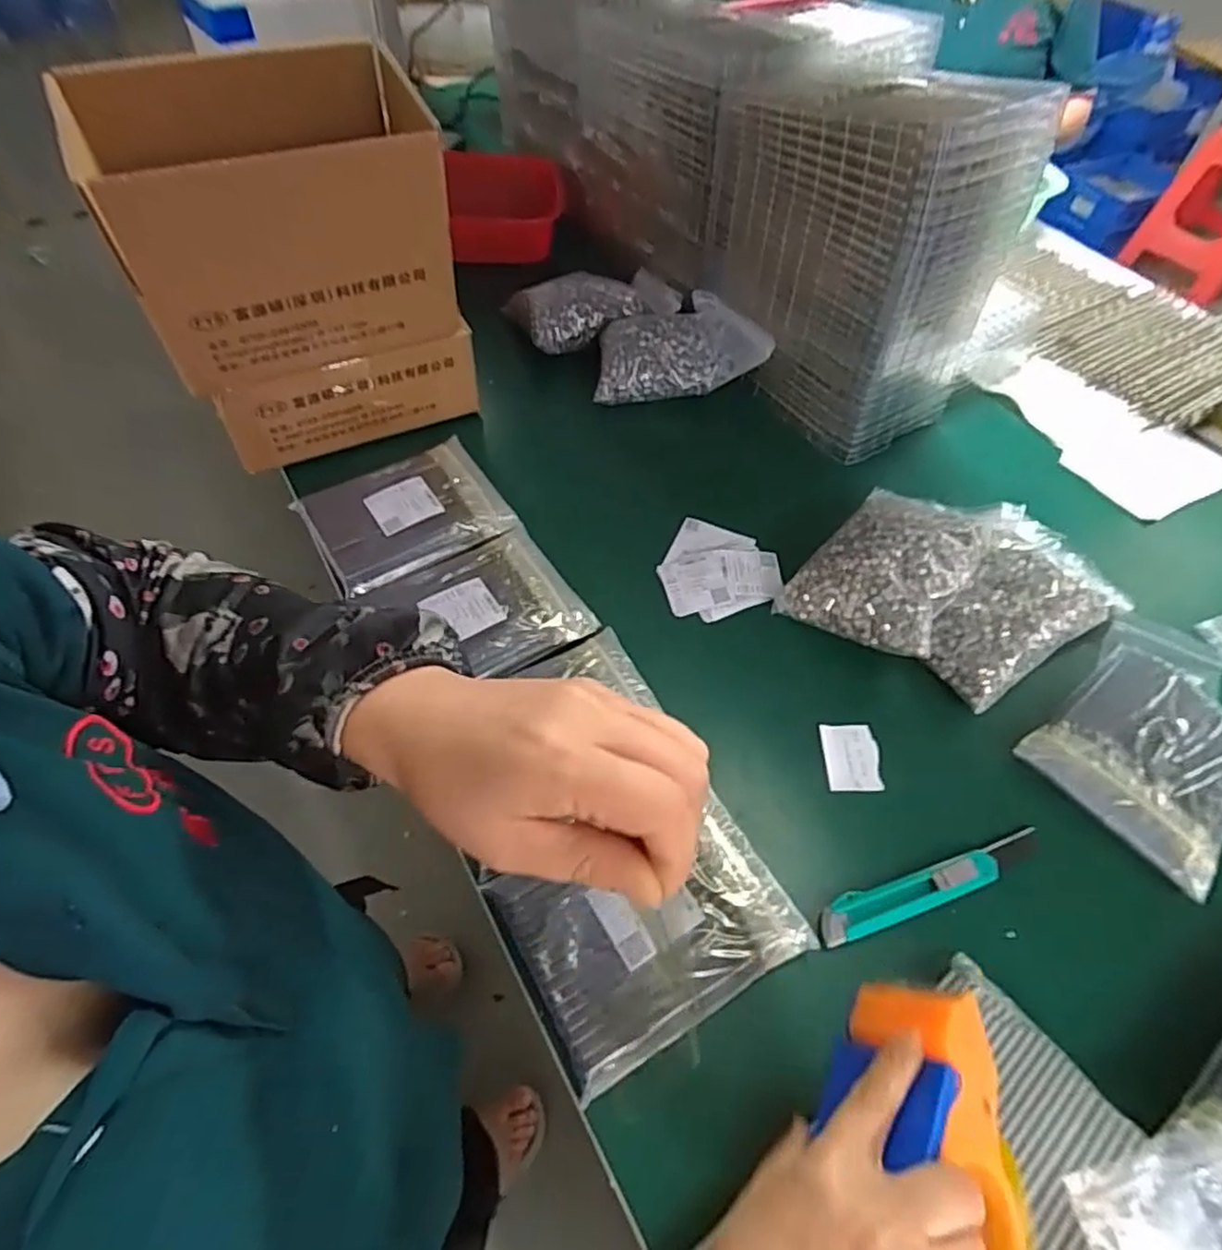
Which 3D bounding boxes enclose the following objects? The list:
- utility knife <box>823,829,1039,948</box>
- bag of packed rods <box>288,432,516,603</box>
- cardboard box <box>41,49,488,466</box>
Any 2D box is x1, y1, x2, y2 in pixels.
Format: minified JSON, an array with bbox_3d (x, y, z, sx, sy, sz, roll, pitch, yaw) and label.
[{"bbox_3d":[0.238,0.191,0.508,0.185,0.011,0.029,-13,56,-12],"label":"utility knife"},{"bbox_3d":[-0.202,-0.111,0.689,0.177,0.018,0.148,-27,60,-21],"label":"bag of packed rods"},{"bbox_3d":[-0.298,-0.348,0.671,0.268,0.301,0.208,-18,57,-16],"label":"cardboard box"}]

